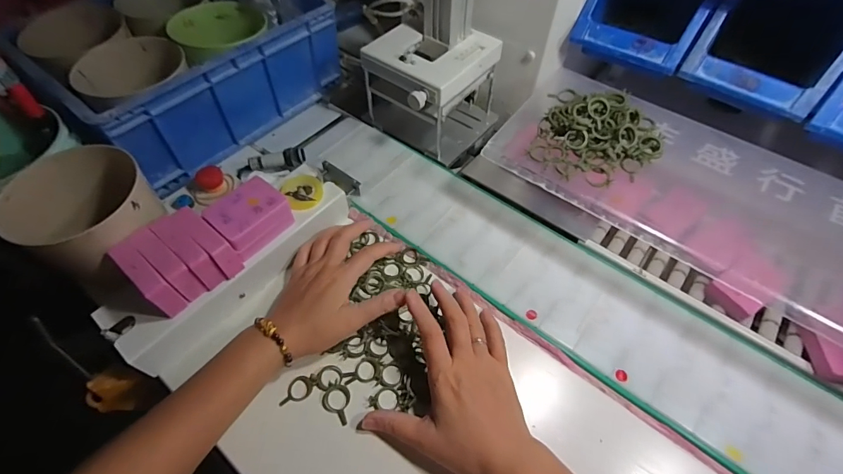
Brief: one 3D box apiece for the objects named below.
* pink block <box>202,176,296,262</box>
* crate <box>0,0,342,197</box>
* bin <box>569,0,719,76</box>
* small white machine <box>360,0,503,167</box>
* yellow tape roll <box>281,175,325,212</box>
[{"bbox_3d":[-0.174,-0.021,0.411,0.050,0.040,0.070,33,61,20],"label":"pink block"},{"bbox_3d":[-0.316,-0.243,0.559,0.241,0.130,0.340,34,61,21],"label":"crate"},{"bbox_3d":[0.264,-0.257,0.467,0.125,0.078,0.137,34,61,21],"label":"bin"},{"bbox_3d":[0.018,-0.221,0.519,0.149,0.194,0.171,32,61,20],"label":"small white machine"},{"bbox_3d":[-0.133,-0.052,0.454,0.042,0.014,0.049,-31,61,-20],"label":"yellow tape roll"}]

